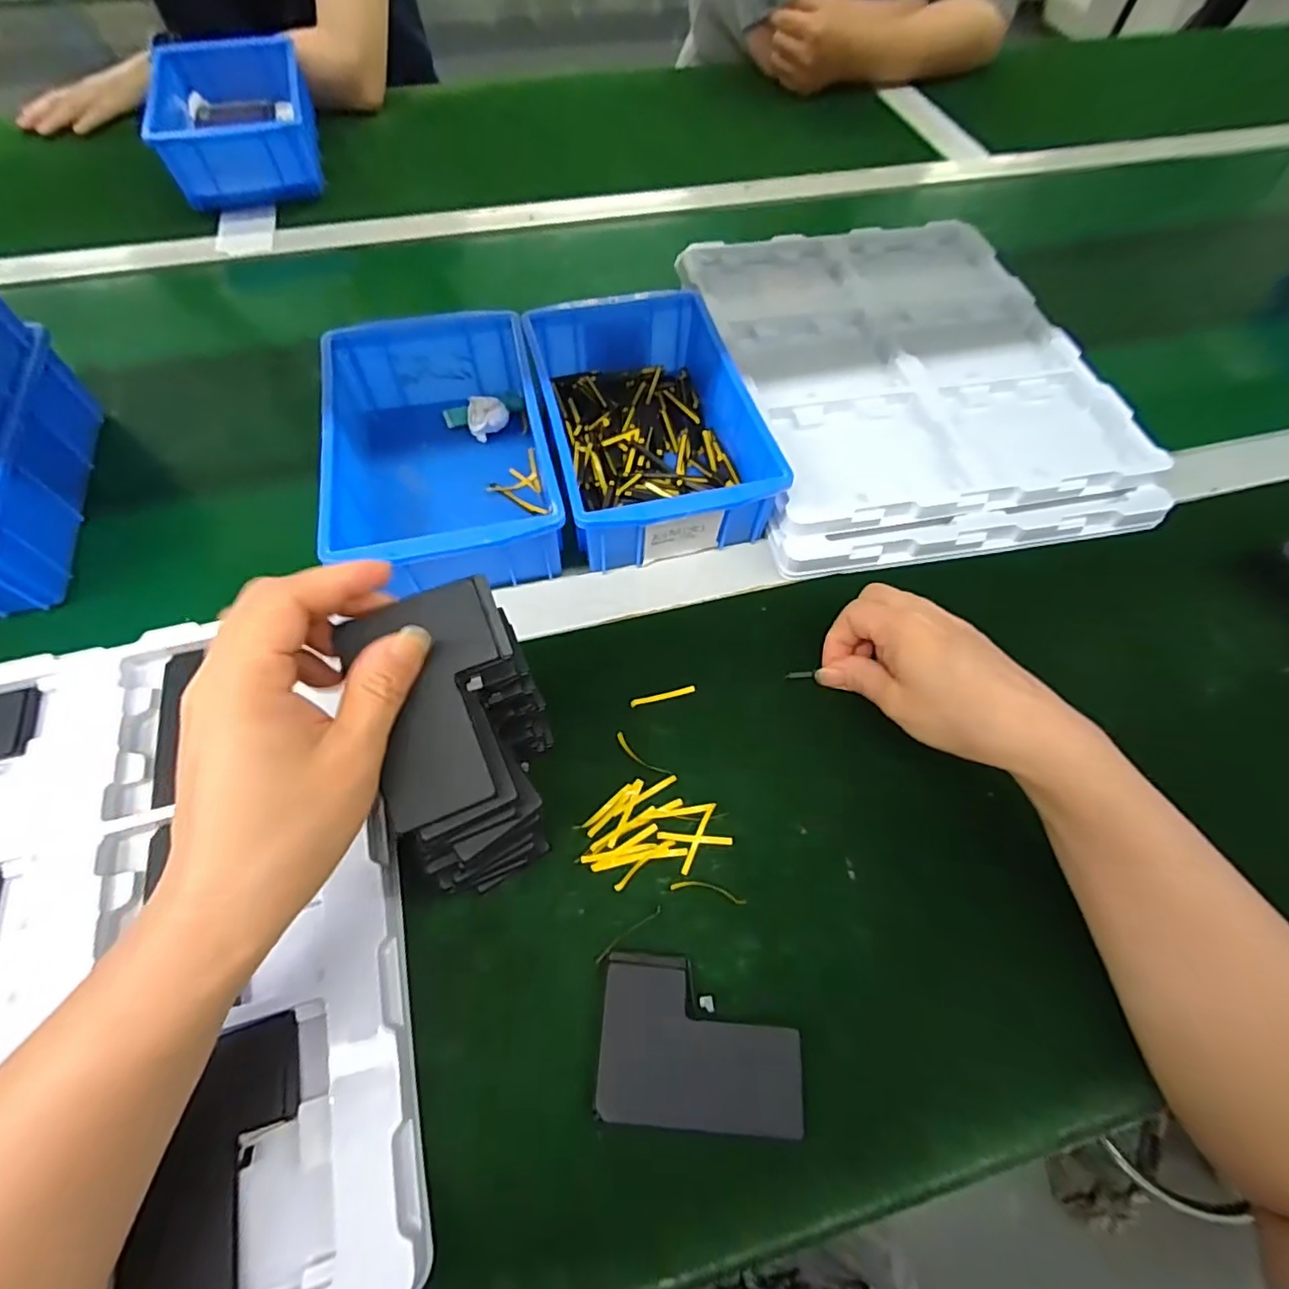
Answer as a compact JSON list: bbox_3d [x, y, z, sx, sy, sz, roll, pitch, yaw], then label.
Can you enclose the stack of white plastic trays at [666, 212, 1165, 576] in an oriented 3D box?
[{"bbox_3d":[0.202,-0.224,0.475,0.302,0.030,0.352,-11,63,-9],"label":"stack of white plastic trays"}]

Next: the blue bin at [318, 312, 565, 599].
[{"bbox_3d":[-0.134,-0.128,0.390,0.132,0.060,0.205,-11,64,-7],"label":"blue bin"}]

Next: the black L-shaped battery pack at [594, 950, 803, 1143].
[{"bbox_3d":[0.025,0.178,0.262,0.087,0.009,0.063,5,63,1],"label":"black L-shaped battery pack"}]

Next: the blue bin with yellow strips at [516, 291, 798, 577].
[{"bbox_3d":[0.001,-0.153,0.410,0.132,0.061,0.205,-13,64,-8],"label":"blue bin with yellow strips"}]

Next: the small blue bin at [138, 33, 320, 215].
[{"bbox_3d":[-0.416,-0.539,0.601,0.133,0.064,0.193,-15,64,-9],"label":"small blue bin"}]

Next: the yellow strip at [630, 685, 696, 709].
[{"bbox_3d":[0.011,0.030,0.344,0.038,0.004,0.005,-11,63,-9],"label":"yellow strip"}]

